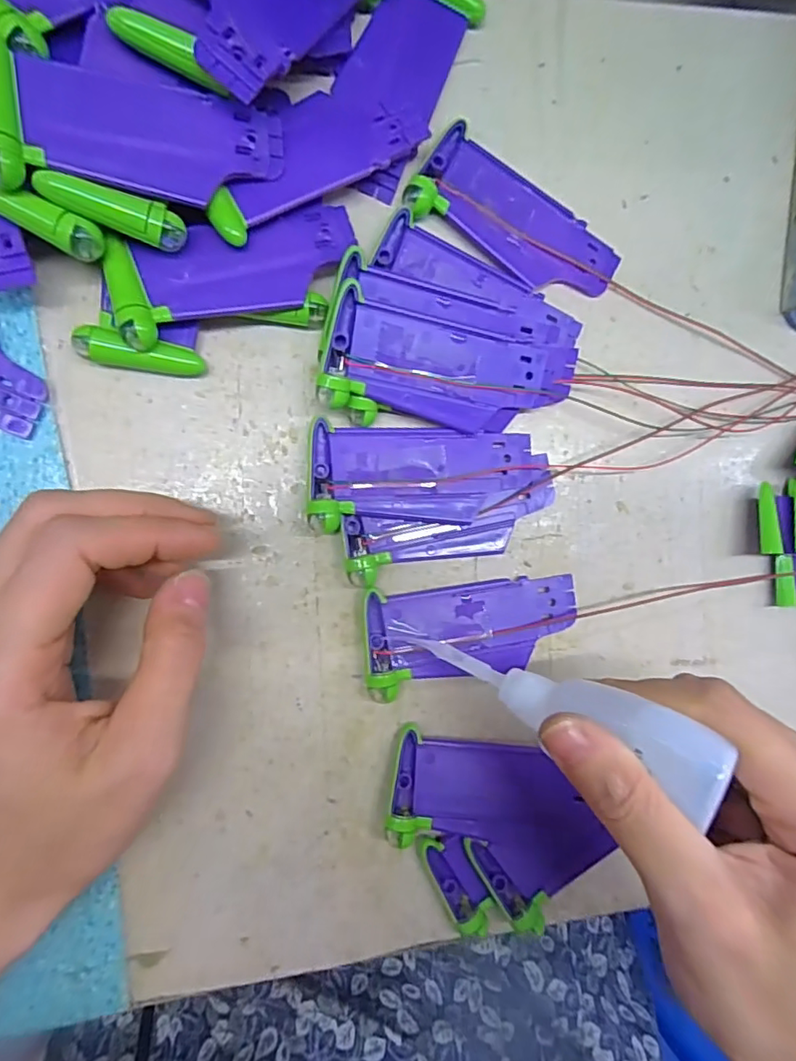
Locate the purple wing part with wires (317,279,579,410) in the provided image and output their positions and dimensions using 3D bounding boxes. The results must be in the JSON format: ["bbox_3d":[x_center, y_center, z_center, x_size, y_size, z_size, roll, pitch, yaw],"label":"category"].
[{"bbox_3d":[0.022,-0.060,0.215,0.099,0.008,0.040,10,101,-15],"label":"purple wing part with wires"}]

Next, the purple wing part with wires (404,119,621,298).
[{"bbox_3d":[0.050,-0.126,0.227,0.089,0.010,0.040,26,87,-9],"label":"purple wing part with wires"}]

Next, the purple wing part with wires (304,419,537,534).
[{"bbox_3d":[0.009,-0.020,0.221,0.087,0.012,0.040,3,91,-9],"label":"purple wing part with wires"}]

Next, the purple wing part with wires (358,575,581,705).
[{"bbox_3d":[0.031,0.042,0.225,0.089,0.011,0.039,-3,92,-9],"label":"purple wing part with wires"}]

